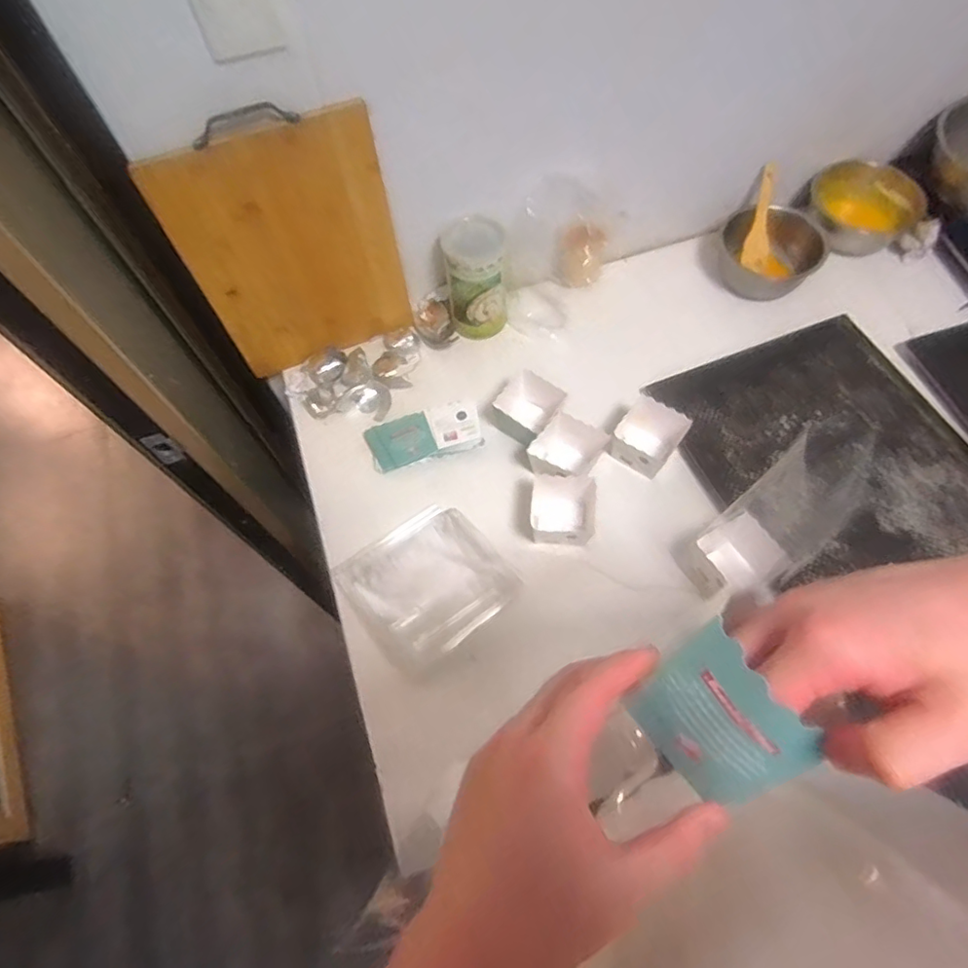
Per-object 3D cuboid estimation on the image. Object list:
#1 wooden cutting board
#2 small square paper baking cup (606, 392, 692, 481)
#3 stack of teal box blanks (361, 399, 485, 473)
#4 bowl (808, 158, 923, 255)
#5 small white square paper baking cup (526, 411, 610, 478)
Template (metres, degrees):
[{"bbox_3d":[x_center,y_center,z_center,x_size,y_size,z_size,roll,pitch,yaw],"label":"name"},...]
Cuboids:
[{"bbox_3d":[-0.289,-0.354,0.913,0.305,0.426,0.030,-18,65,-6],"label":"wooden cutting board"},{"bbox_3d":[0.269,-0.078,0.961,0.102,0.063,0.107,32,69,16],"label":"small square paper baking cup"},{"bbox_3d":[-0.102,-0.084,1.003,0.191,0.034,0.085,-16,64,-6],"label":"stack of teal box blanks"},{"bbox_3d":[0.741,-0.536,1.171,0.221,0.091,0.203,33,69,17],"label":"bowl"},{"bbox_3d":[0.130,-0.053,0.945,0.095,0.071,0.115,39,71,19],"label":"small white square paper baking cup"}]

